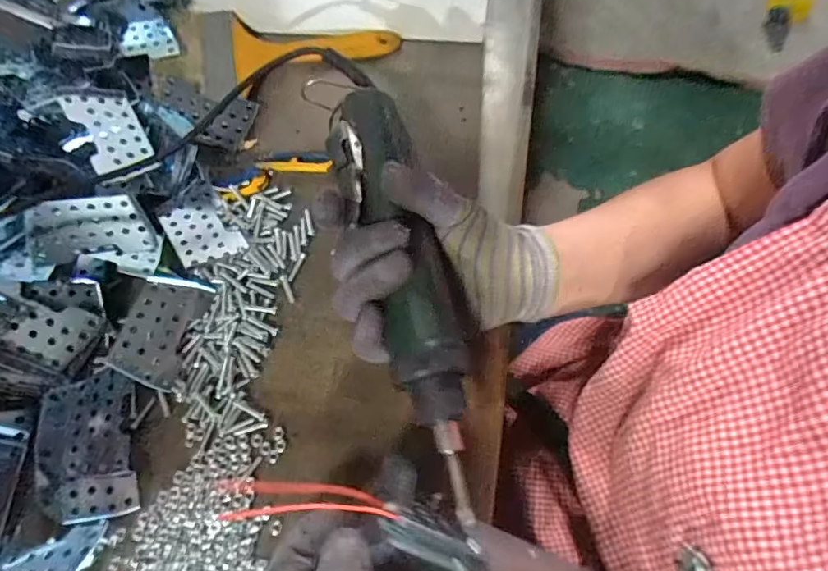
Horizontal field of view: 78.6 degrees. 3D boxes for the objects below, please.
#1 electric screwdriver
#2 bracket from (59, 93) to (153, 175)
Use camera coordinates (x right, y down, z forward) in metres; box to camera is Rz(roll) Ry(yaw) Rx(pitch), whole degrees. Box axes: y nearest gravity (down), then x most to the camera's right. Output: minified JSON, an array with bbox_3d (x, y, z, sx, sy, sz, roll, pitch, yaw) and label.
[{"bbox_3d":[-0.001,-0.004,0.276,0.046,0.037,0.235,-15,72,-4],"label":"electric screwdriver"},{"bbox_3d":[-0.218,-0.108,0.358,0.049,0.007,0.055,-25,92,-37],"label":"bracket"}]

